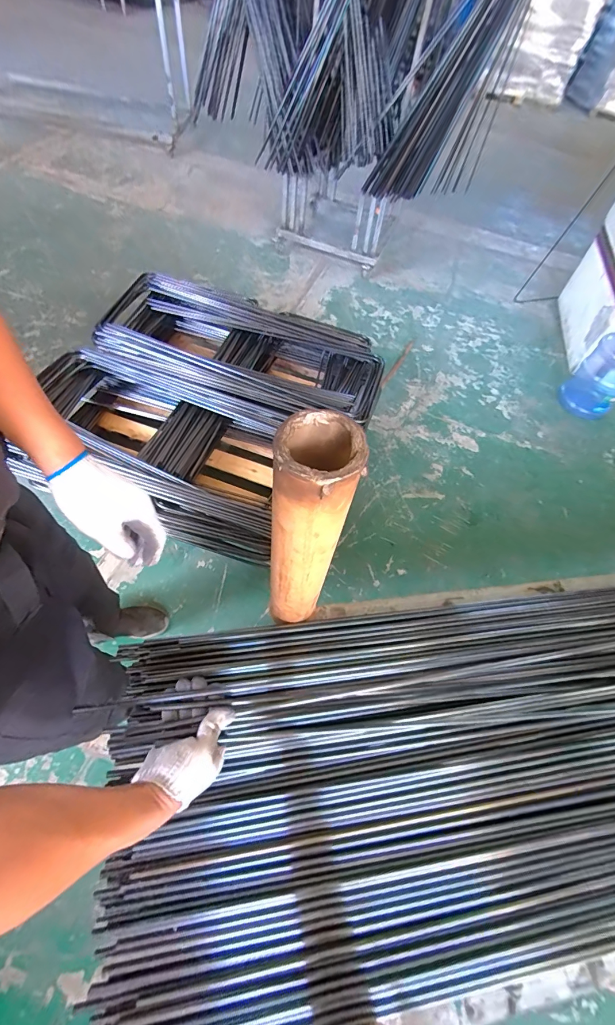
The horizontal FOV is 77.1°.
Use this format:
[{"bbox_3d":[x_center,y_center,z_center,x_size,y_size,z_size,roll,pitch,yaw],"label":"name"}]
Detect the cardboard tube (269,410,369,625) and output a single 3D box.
[{"bbox_3d":[-0.006,0.045,0.555,0.089,0.437,0.092,21,59,6],"label":"cardboard tube"}]

